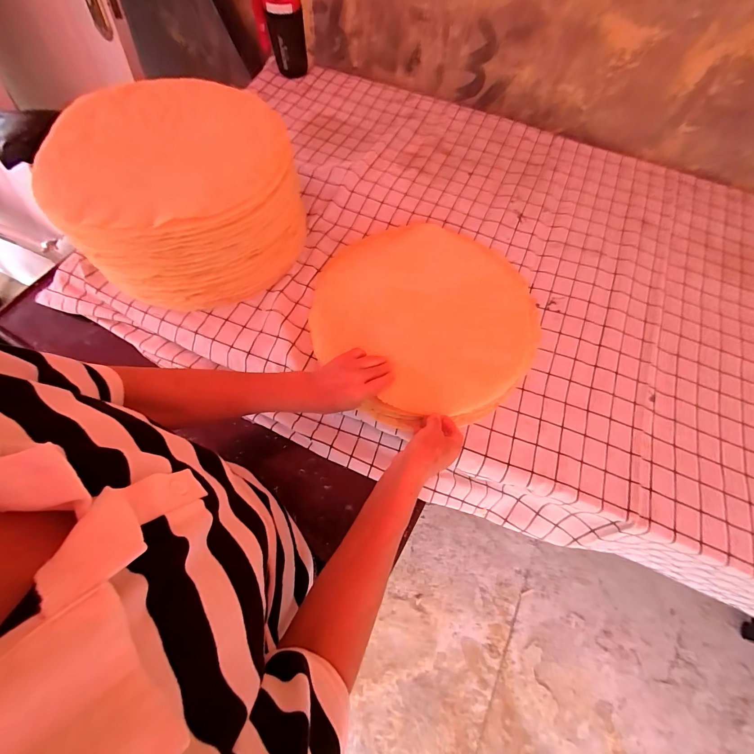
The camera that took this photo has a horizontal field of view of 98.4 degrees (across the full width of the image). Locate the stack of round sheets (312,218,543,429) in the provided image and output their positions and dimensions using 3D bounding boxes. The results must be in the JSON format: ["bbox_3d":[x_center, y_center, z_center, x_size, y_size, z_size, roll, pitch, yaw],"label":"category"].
[{"bbox_3d":[0.087,-0.119,0.559,0.378,0.033,0.375,-39,74,-16],"label":"stack of round sheets"}]

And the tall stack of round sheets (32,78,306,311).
[{"bbox_3d":[-0.324,-0.309,0.555,0.340,0.167,0.353,-24,70,-11],"label":"tall stack of round sheets"}]

